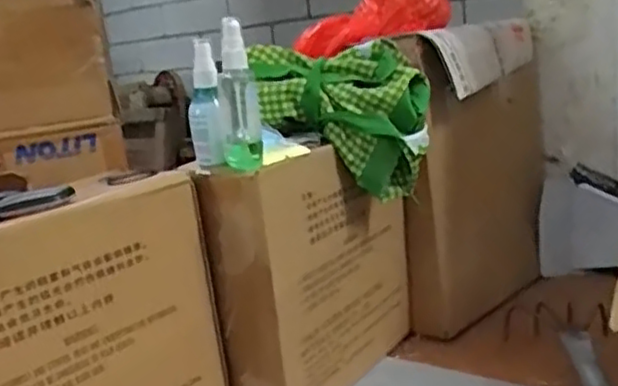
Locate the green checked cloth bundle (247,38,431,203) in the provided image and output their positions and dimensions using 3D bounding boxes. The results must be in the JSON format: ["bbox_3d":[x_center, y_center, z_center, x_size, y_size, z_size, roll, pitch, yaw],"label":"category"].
[{"bbox_3d":[0.032,-0.076,0.753,0.185,0.153,0.089,-6,12,0],"label":"green checked cloth bundle"}]

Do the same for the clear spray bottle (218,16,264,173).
[{"bbox_3d":[-0.065,-0.089,0.645,0.035,0.134,0.038,-6,12,-2],"label":"clear spray bottle"}]

